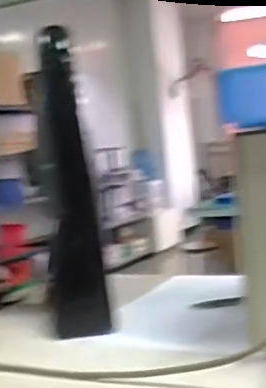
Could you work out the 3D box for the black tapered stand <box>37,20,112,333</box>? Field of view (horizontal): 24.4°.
[{"bbox_3d":[-0.067,-0.007,0.644,0.059,0.305,0.042,-6,5,-1],"label":"black tapered stand"}]

